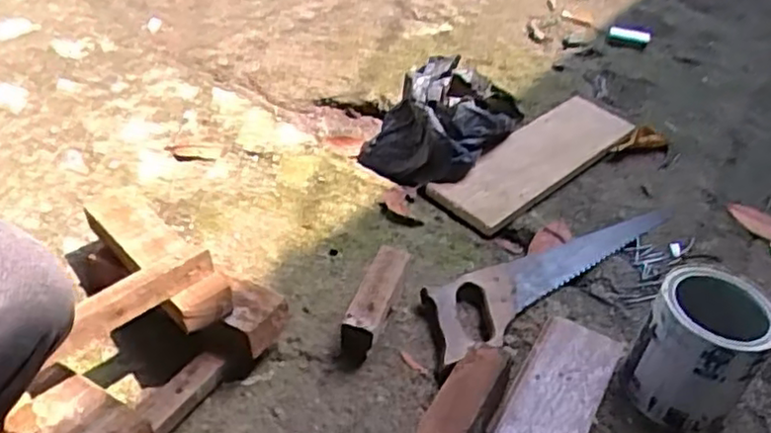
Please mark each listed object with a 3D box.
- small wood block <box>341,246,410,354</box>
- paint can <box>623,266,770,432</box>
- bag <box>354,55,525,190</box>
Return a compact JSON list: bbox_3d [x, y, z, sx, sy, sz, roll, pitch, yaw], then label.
[{"bbox_3d":[-0.011,0.092,0.740,0.037,0.060,0.121,15,43,12],"label":"small wood block"},{"bbox_3d":[0.302,0.130,0.682,0.101,0.145,0.098,2,42,-2],"label":"paint can"},{"bbox_3d":[0.080,-0.152,1.009,0.181,0.097,0.239,24,45,21],"label":"bag"}]

